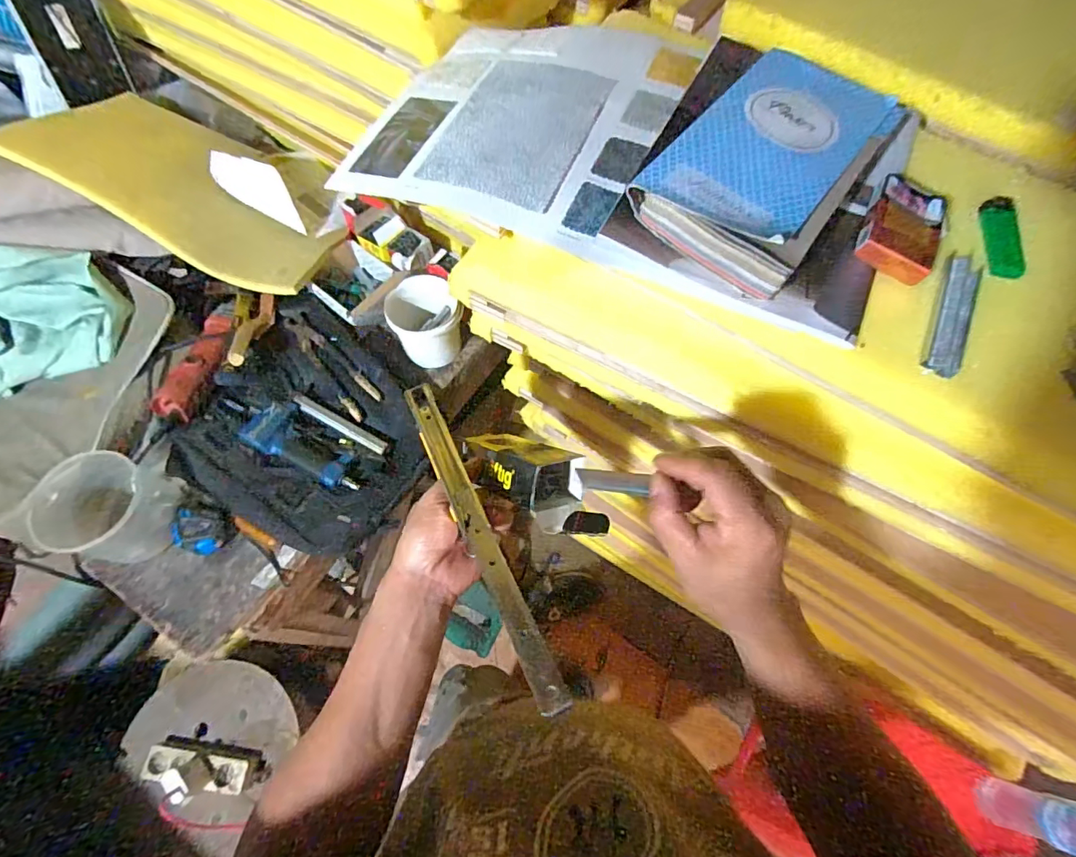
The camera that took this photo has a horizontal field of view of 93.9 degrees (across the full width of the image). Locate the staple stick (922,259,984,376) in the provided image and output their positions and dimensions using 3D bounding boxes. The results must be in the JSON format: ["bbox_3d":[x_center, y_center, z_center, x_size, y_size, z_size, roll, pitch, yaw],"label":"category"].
[{"bbox_3d":[0.307,-0.086,0.369,0.024,0.007,0.113,28,67,11],"label":"staple stick"}]

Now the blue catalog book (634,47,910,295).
[{"bbox_3d":[0.188,-0.215,0.406,0.131,0.038,0.238,36,69,14],"label":"blue catalog book"}]

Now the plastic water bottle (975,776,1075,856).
[{"bbox_3d":[0.737,0.567,0.734,0.070,0.220,0.069,12,65,4],"label":"plastic water bottle"}]

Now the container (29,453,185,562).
[{"bbox_3d":[-0.638,0.114,0.743,0.159,0.087,0.146,19,66,7],"label":"container"}]

